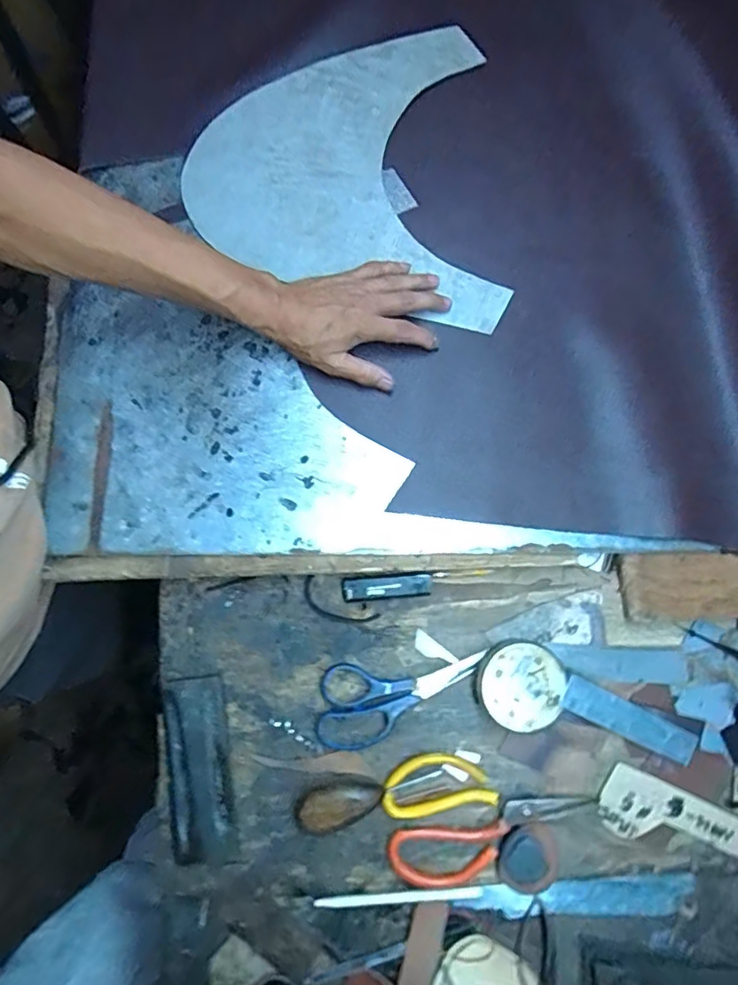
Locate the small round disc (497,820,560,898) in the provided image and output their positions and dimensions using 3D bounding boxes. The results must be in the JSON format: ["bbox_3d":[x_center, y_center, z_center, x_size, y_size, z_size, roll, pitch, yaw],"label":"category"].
[{"bbox_3d":[0.137,0.312,0.475,0.052,0.010,0.056,0,80,-1],"label":"small round disc"}]

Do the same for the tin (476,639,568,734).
[{"bbox_3d":[0.136,0.172,0.498,0.073,0.027,0.073,0,80,-1],"label":"tin"}]

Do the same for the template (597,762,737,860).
[{"bbox_3d":[0.265,0.288,0.487,0.126,0.006,0.055,25,80,3],"label":"template"}]

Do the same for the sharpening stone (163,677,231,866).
[{"bbox_3d":[-0.151,0.240,0.485,0.051,0.014,0.148,-7,80,-3],"label":"sharpening stone"}]

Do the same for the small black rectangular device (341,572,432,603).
[{"bbox_3d":[0.017,0.088,0.519,0.081,0.005,0.027,-5,96,-4],"label":"small black rectangular device"}]

